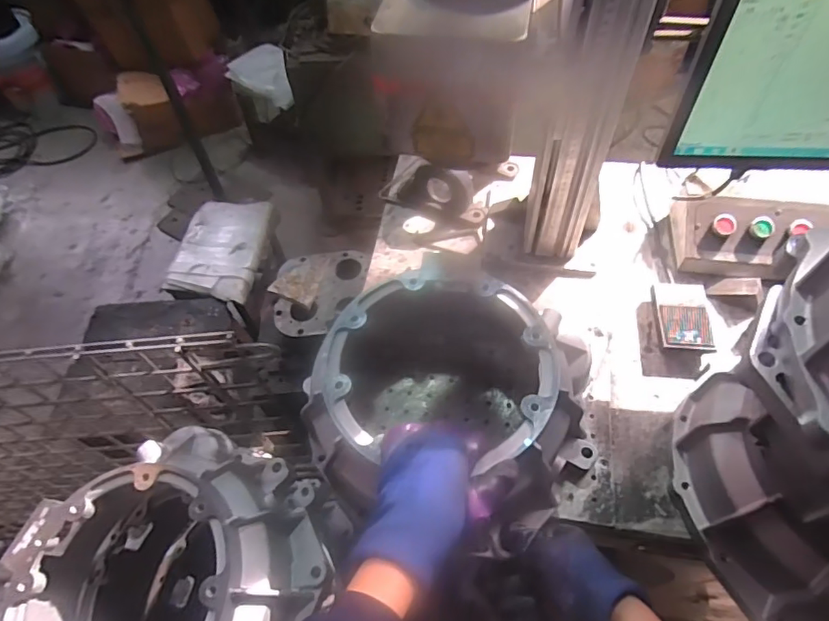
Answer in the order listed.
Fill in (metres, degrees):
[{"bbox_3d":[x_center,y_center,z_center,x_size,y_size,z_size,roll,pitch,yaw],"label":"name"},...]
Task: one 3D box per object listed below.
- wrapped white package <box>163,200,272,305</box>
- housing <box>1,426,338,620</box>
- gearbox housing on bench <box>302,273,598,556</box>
[{"bbox_3d":[-0.547,-0.174,1.468,0.221,0.054,0.339,4,57,6],"label":"wrapped white package"},{"bbox_3d":[-0.272,0.331,0.647,0.308,0.306,0.299,18,60,15],"label":"housing"},{"bbox_3d":[0.044,0.095,0.588,0.305,0.143,0.267,17,60,14],"label":"gearbox housing on bench"}]

